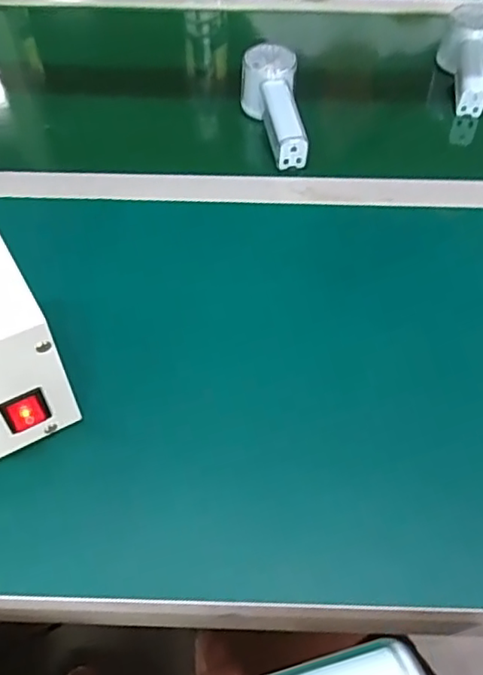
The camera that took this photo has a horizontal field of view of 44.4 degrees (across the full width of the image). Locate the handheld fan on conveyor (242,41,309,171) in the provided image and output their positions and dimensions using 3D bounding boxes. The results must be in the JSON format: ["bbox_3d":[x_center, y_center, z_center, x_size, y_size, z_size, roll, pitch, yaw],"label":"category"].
[{"bbox_3d":[0.033,-0.234,0.594,0.053,0.052,0.143,-4,50,-5],"label":"handheld fan on conveyor"}]

